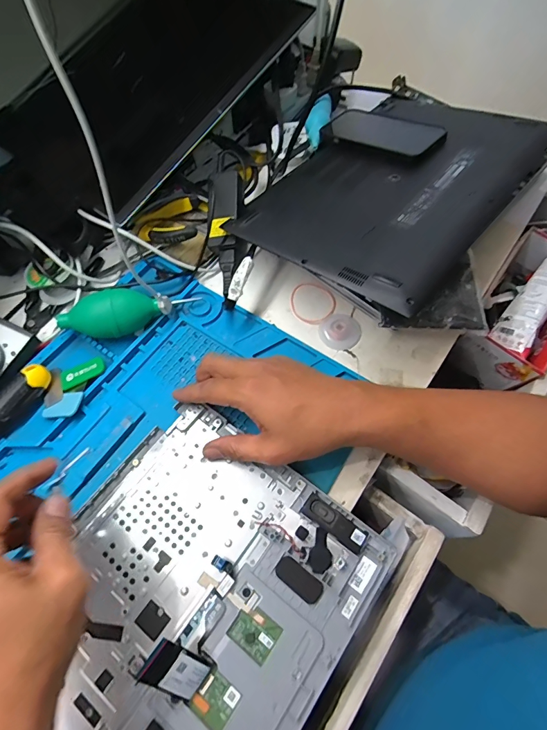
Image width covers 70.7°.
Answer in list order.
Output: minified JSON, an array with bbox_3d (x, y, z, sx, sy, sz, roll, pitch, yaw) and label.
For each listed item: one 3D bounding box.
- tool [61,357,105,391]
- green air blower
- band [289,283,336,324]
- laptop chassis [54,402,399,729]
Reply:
[{"bbox_3d":[-0.198,0.007,0.399,0.046,0.005,0.024,-25,62,-1],"label":"tool"},{"bbox_3d":[-0.151,-0.053,0.407,0.138,0.048,0.040,-12,64,-6],"label":"green air blower"},{"bbox_3d":[0.045,-0.072,0.447,0.053,0.007,0.054,6,63,4],"label":"band"},{"bbox_3d":[-0.098,0.219,0.287,0.234,0.022,0.355,34,68,16],"label":"laptop chassis"}]

